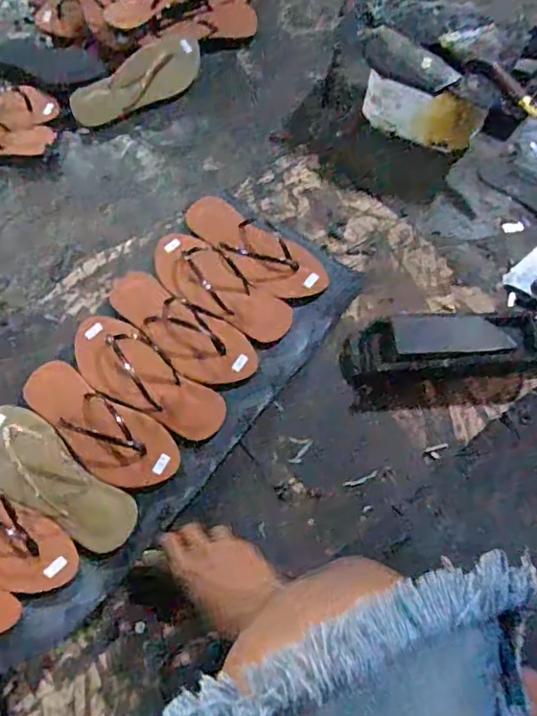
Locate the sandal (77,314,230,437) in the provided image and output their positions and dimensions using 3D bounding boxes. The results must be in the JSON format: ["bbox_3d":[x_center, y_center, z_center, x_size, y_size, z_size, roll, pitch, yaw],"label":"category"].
[{"bbox_3d":[-0.167,0.022,0.721,0.238,0.030,0.091,37,72,15],"label":"sandal"}]

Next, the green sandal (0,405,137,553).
[{"bbox_3d":[-0.269,0.143,0.668,0.239,0.041,0.094,36,72,15],"label":"green sandal"}]

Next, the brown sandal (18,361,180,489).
[{"bbox_3d":[-0.222,0.080,0.693,0.234,0.029,0.087,32,71,13],"label":"brown sandal"}]

